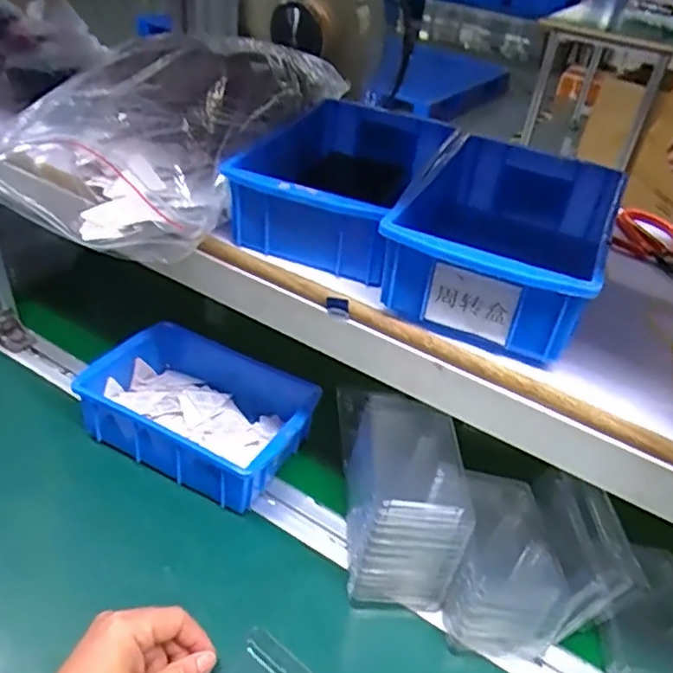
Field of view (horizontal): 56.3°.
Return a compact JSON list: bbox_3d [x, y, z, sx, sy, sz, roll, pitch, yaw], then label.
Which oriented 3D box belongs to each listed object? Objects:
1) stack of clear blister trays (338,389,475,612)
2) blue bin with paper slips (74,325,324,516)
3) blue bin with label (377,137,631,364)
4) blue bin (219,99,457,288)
[{"bbox_3d":[0.055,0.134,0.525,0.080,0.108,0.135,4,37,-5],"label":"stack of clear blister trays"},{"bbox_3d":[-0.127,0.072,0.615,0.202,0.070,0.147,21,39,17],"label":"blue bin with paper slips"},{"bbox_3d":[0.118,-0.065,0.450,0.123,0.079,0.186,19,39,14],"label":"blue bin with label"},{"bbox_3d":[0.009,-0.127,0.510,0.114,0.069,0.208,18,39,13],"label":"blue bin"}]

